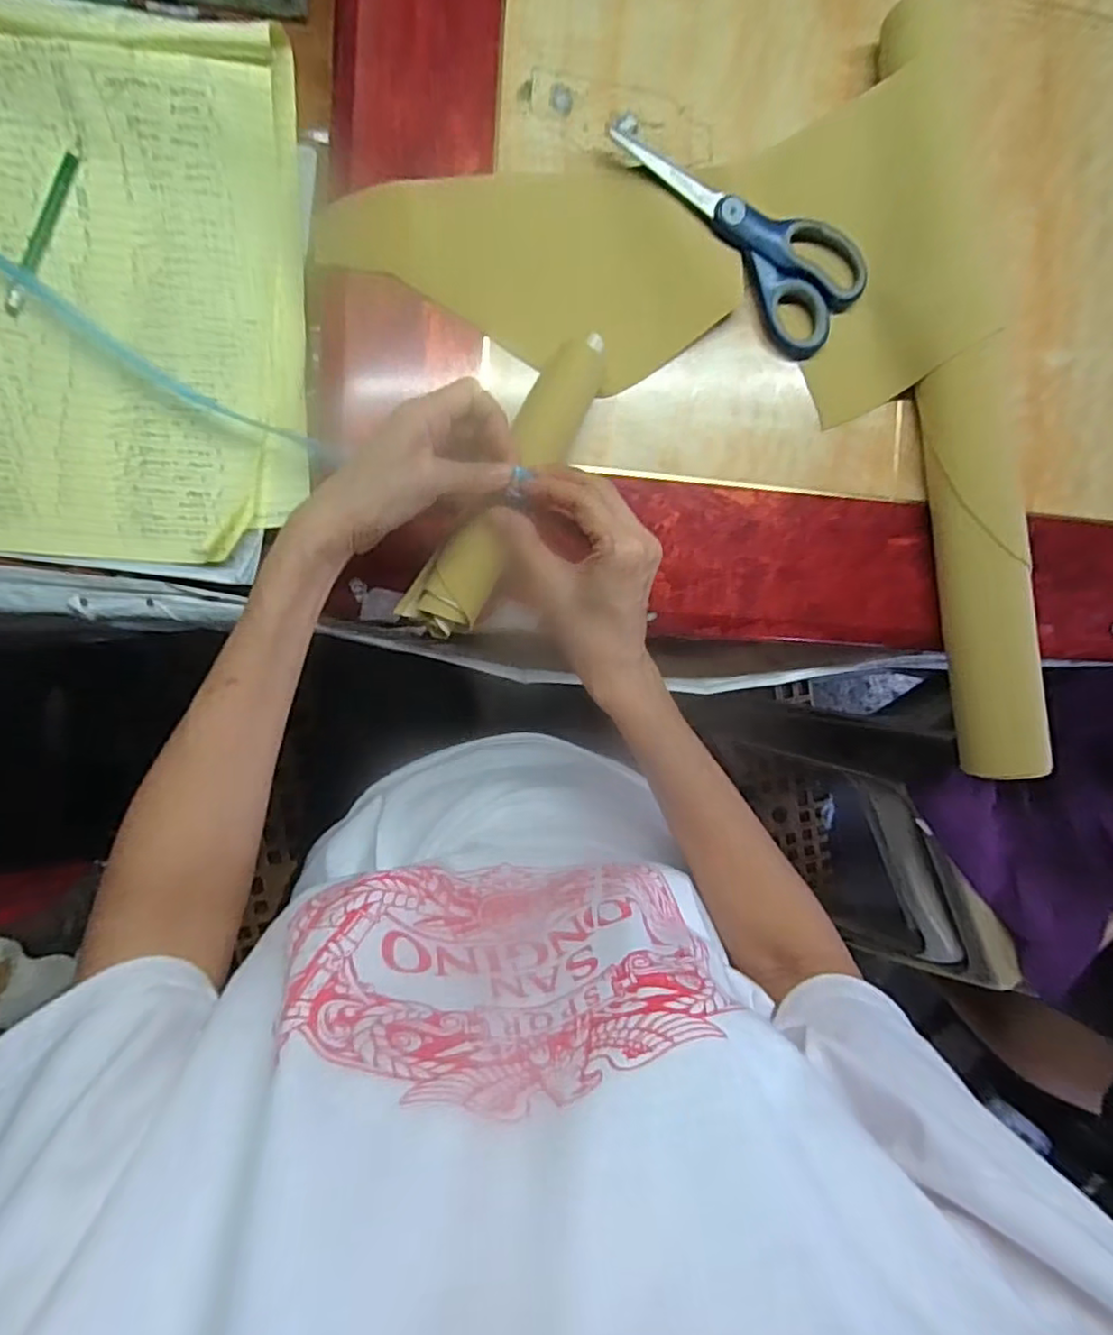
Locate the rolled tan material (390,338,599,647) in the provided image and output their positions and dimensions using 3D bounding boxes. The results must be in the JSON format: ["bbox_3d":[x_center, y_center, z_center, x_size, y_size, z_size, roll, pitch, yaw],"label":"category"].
[{"bbox_3d":[-0.029,-0.112,0.400,0.043,0.027,0.200,29,85,-6],"label":"rolled tan material"}]

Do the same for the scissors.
[{"bbox_3d":[0.124,-0.296,0.424,0.187,0.024,0.075,44,86,-5],"label":"scissors"}]

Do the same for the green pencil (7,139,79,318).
[{"bbox_3d":[-0.322,-0.275,0.406,0.010,0.006,0.114,17,90,-13],"label":"green pencil"}]

